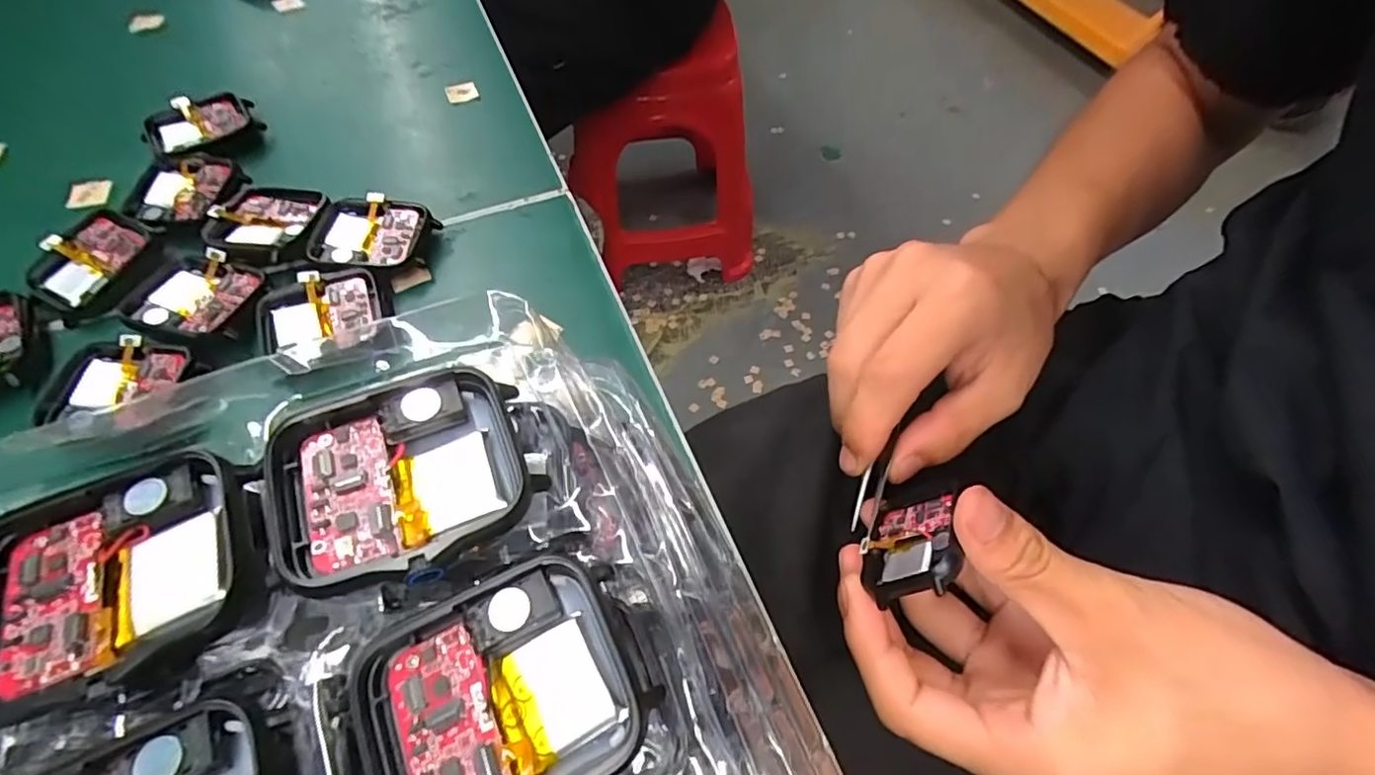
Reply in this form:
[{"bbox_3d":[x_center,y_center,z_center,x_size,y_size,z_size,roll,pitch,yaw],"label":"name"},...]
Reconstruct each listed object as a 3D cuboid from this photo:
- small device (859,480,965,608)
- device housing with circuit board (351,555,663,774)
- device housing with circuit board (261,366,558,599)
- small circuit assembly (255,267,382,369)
[{"bbox_3d":[0.079,0.052,0.209,0.006,0.035,0.048,46,36,-12],"label":"small device"},{"bbox_3d":[-0.032,0.053,0.099,0.045,0.007,0.038,-20,61,-12],"label":"device housing with circuit board"},{"bbox_3d":[-0.055,0.016,0.114,0.045,0.007,0.040,-21,61,-13],"label":"device housing with circuit board"},{"bbox_3d":[-0.138,-0.026,0.220,0.042,0.010,0.035,-12,60,-8],"label":"small circuit assembly"}]

